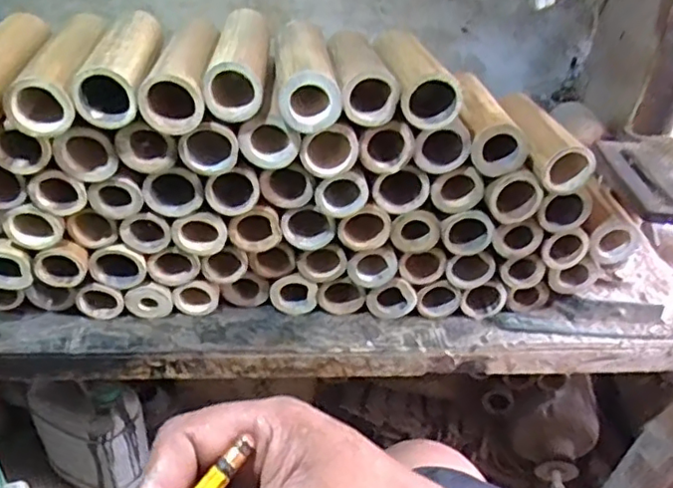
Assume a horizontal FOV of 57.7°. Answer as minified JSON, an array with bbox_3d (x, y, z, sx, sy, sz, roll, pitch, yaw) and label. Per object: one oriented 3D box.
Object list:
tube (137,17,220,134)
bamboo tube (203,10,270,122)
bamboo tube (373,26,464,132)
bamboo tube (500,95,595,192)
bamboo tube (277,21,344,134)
[{"bbox_3d":[-0.150,-0.171,0.593,0.065,0.051,0.176,0,37,-9],"label":"tube"},{"bbox_3d":[-0.092,-0.182,0.596,0.056,0.050,0.180,3,36,-5],"label":"bamboo tube"},{"bbox_3d":[0.074,-0.175,0.613,0.059,0.049,0.174,0,37,-9],"label":"bamboo tube"},{"bbox_3d":[0.209,-0.118,0.657,0.050,0.049,0.175,-2,37,-12],"label":"bamboo tube"},{"bbox_3d":[-0.031,-0.175,0.604,0.059,0.052,0.178,0,37,-9],"label":"bamboo tube"}]

